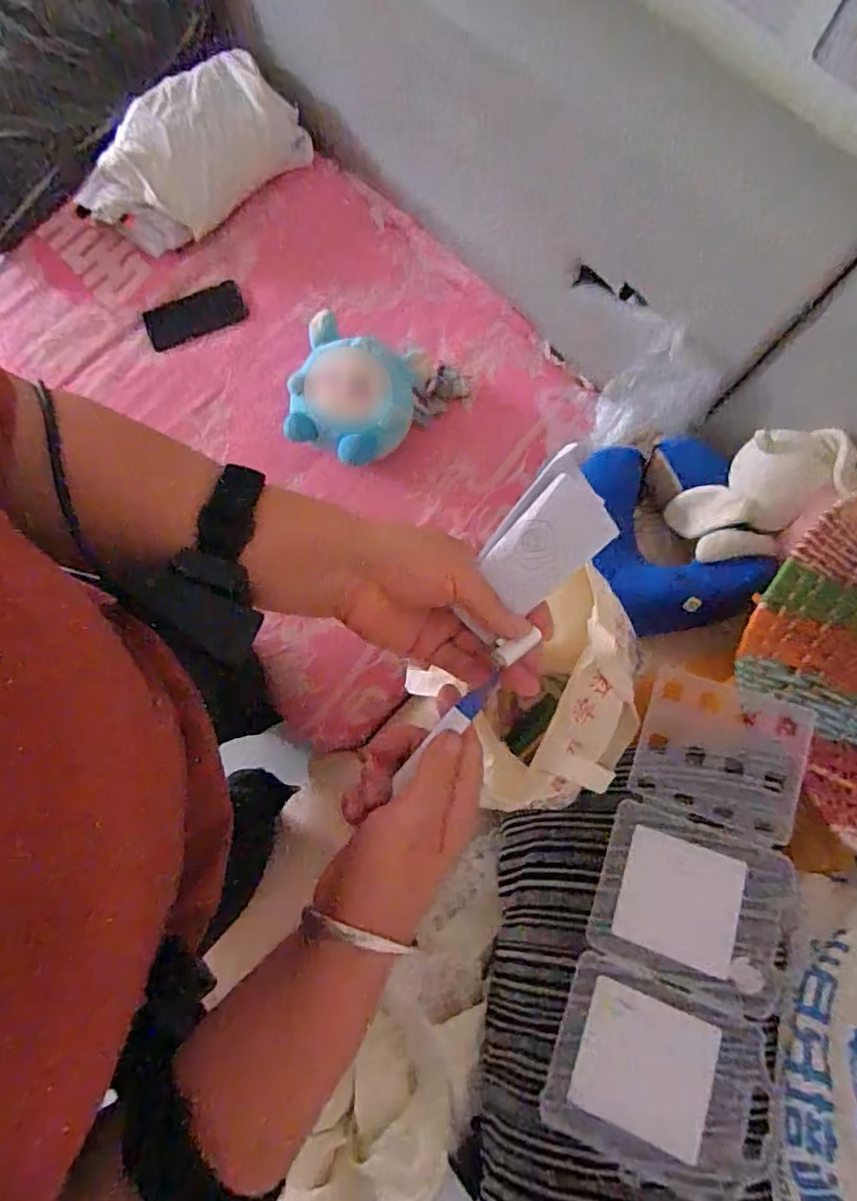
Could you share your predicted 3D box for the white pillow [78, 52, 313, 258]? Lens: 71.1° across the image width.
[{"bbox_3d":[-0.375,-0.708,0.960,0.168,0.113,0.357,44,81,7],"label":"white pillow"}]

